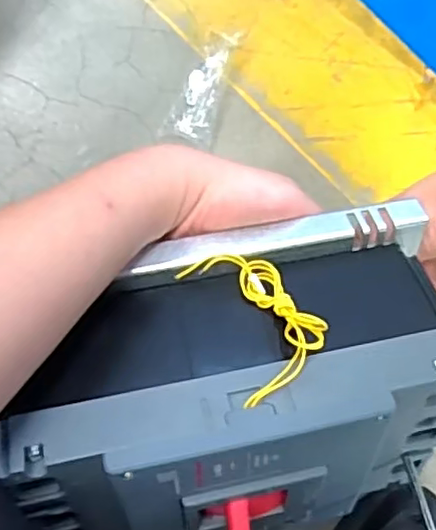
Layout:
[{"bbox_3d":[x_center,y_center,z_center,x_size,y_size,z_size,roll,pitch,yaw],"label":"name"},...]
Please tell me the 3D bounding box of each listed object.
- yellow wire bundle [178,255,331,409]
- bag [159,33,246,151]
[{"bbox_3d":[0.023,0.028,0.345,0.056,0.016,0.088,-22,54,-8],"label":"yellow wire bundle"},{"bbox_3d":[-0.013,-0.165,0.575,0.045,0.010,0.114,19,84,-6],"label":"bag"}]

